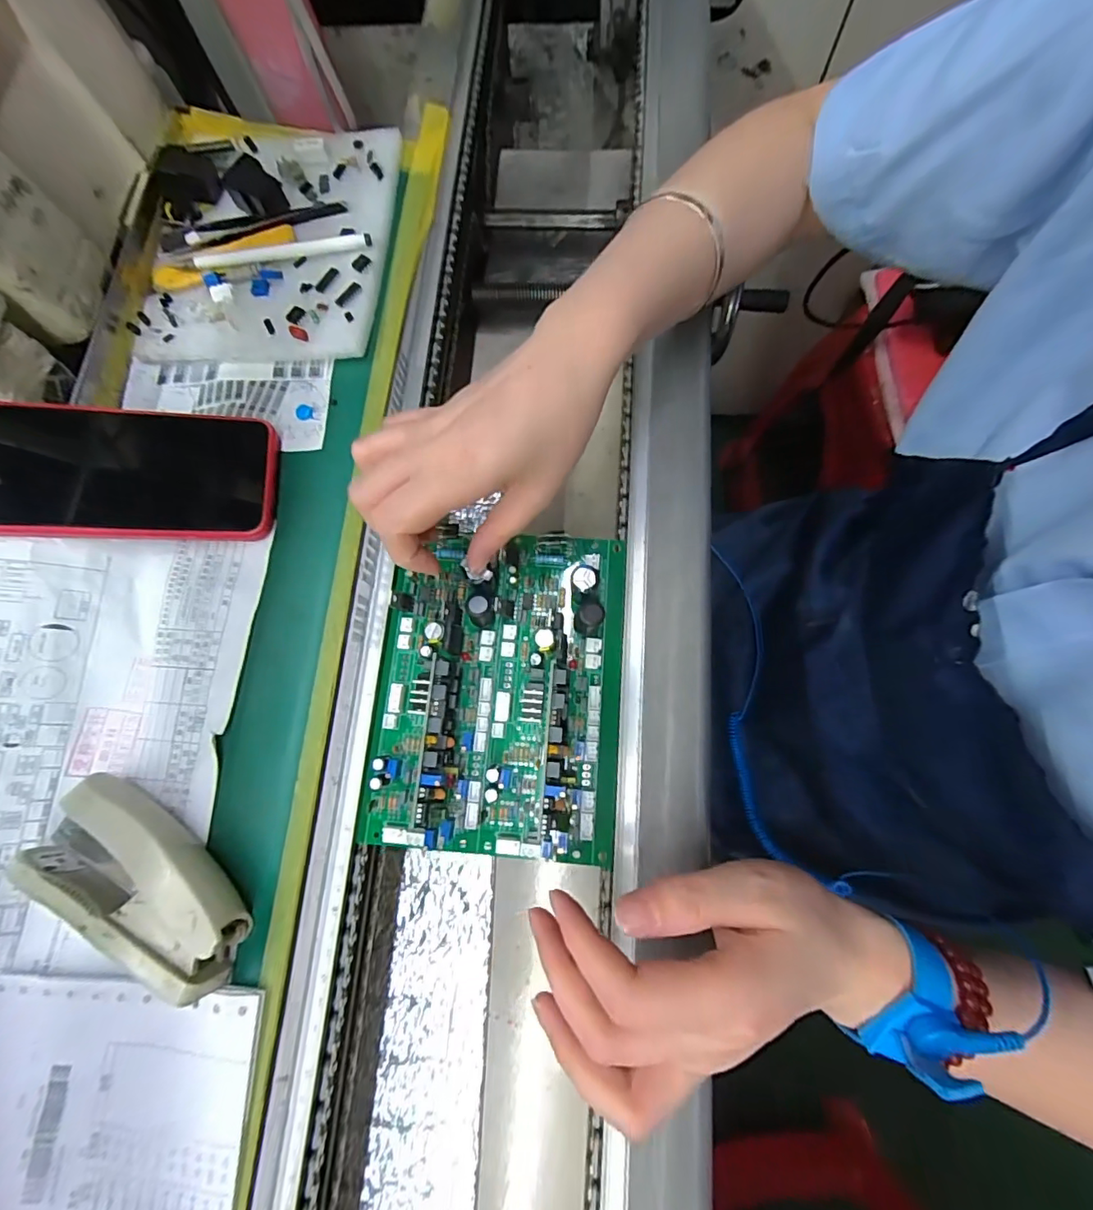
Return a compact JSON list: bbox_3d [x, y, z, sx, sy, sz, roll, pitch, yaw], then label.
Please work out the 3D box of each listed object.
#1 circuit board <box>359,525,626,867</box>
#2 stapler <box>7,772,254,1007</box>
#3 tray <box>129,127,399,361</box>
[{"bbox_3d":[-0.027,0.040,0.271,0.132,0.036,0.175,5,77,2],"label":"circuit board"},{"bbox_3d":[-0.196,0.132,0.240,0.116,0.029,0.048,25,78,10],"label":"stapler"},{"bbox_3d":[-0.186,-0.251,0.344,0.159,0.012,0.185,3,75,5],"label":"tray"}]

